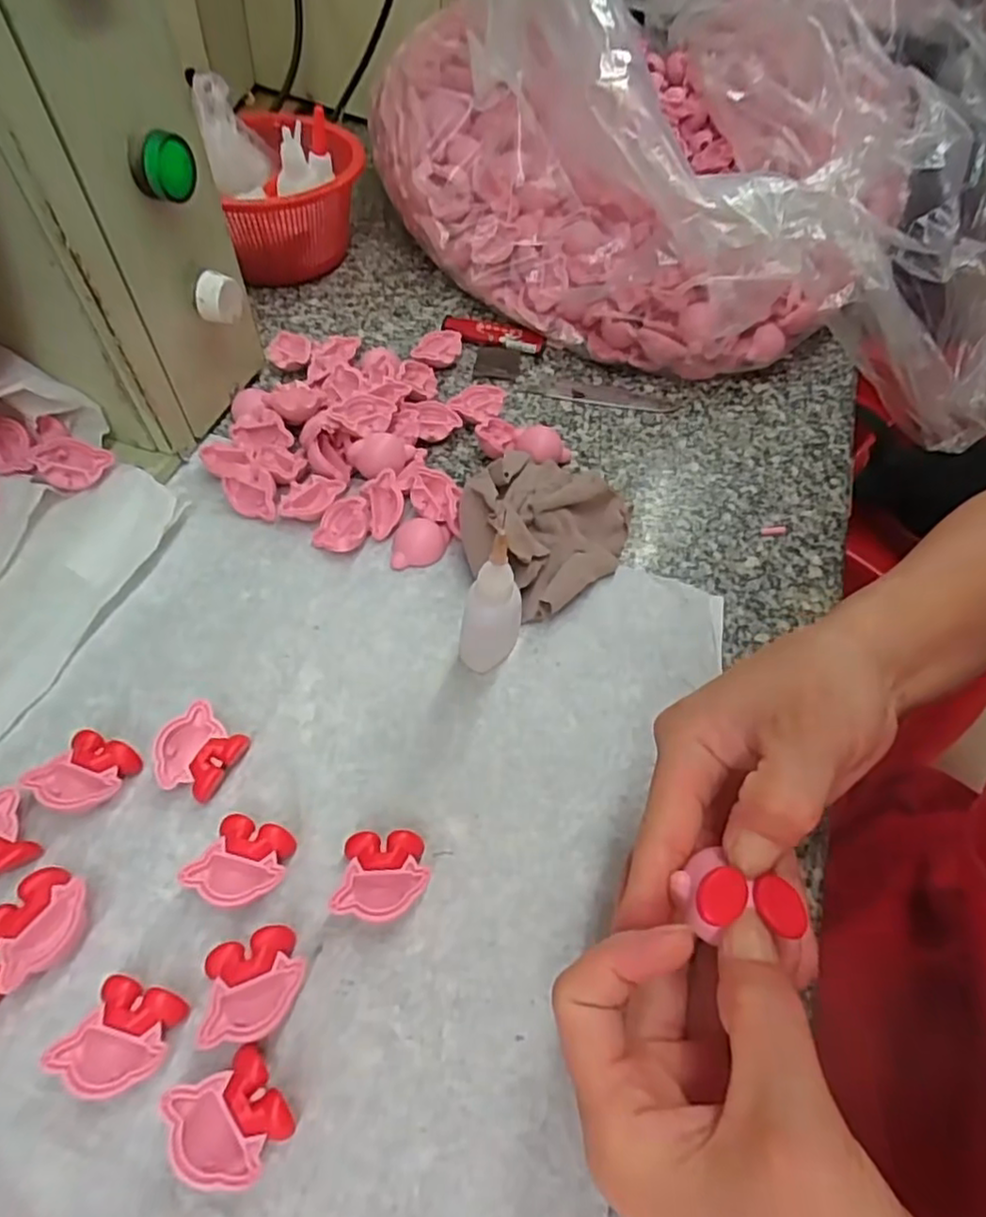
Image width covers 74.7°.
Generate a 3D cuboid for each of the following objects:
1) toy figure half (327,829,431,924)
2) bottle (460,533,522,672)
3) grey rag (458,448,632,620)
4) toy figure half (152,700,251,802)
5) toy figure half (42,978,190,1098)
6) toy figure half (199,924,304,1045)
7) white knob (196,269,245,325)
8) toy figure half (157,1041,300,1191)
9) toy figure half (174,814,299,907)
[{"bbox_3d":[-0.043,0.107,0.259,0.034,0.017,0.033,5,56,-1],"label":"toy figure half"},{"bbox_3d":[-0.001,0.002,0.296,0.026,0.075,0.023,-3,57,-7],"label":"bottle"},{"bbox_3d":[0.030,-0.050,0.356,0.090,0.036,0.085,-34,65,-24],"label":"grey rag"},{"bbox_3d":[-0.129,0.064,0.283,0.032,0.016,0.035,29,59,15],"label":"toy figure half"},{"bbox_3d":[-0.129,0.150,0.226,0.033,0.016,0.032,15,56,6],"label":"toy figure half"},{"bbox_3d":[-0.086,0.137,0.236,0.034,0.017,0.033,-9,57,-10],"label":"toy figure half"},{"bbox_3d":[-0.151,-0.172,0.355,0.019,0.024,0.022,9,56,2],"label":"white knob"},{"bbox_3d":[-0.086,0.169,0.214,0.031,0.017,0.035,-30,63,-22],"label":"toy figure half"},{"bbox_3d":[-0.100,0.102,0.259,0.034,0.017,0.032,12,56,4],"label":"toy figure half"}]

